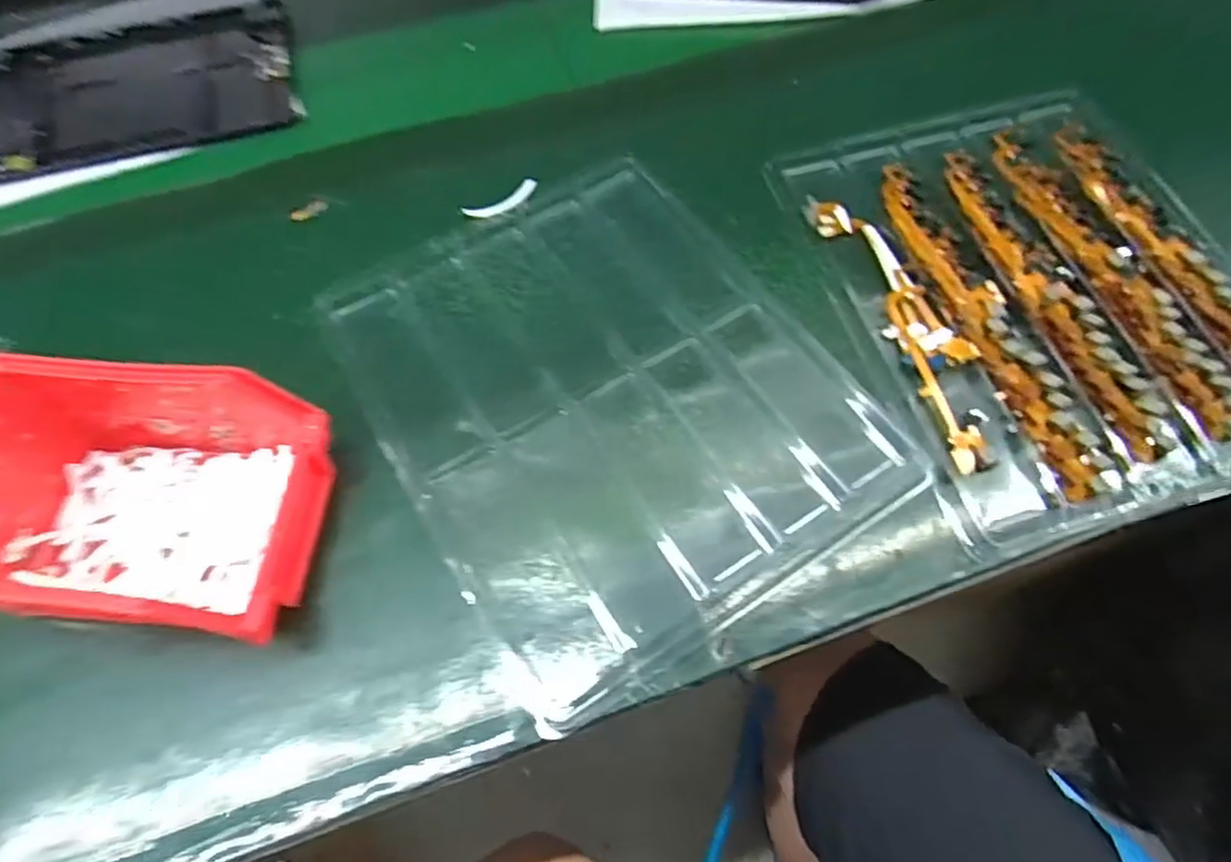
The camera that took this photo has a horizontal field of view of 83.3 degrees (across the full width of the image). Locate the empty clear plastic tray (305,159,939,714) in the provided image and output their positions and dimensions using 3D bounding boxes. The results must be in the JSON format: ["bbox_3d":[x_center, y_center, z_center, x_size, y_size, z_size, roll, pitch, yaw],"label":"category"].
[{"bbox_3d":[-0.008,-0.026,0.369,0.216,0.014,0.269,-29,61,-13],"label":"empty clear plastic tray"}]

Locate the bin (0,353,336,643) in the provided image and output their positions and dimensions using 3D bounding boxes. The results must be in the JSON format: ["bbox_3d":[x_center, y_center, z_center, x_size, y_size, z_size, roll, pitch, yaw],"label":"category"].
[{"bbox_3d":[-0.208,0.031,0.304,0.137,0.075,0.108,3,60,3],"label":"bin"}]

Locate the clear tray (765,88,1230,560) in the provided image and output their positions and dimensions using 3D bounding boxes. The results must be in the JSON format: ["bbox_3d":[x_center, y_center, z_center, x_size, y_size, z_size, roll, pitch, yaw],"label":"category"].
[{"bbox_3d":[0.239,-0.085,0.393,0.226,0.023,0.266,-14,60,-6],"label":"clear tray"}]

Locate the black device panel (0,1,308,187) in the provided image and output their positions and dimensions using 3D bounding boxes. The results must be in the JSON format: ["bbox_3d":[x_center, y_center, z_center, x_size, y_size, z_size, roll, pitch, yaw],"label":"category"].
[{"bbox_3d":[-0.356,-0.247,0.508,0.235,0.013,0.161,-16,61,-8],"label":"black device panel"}]

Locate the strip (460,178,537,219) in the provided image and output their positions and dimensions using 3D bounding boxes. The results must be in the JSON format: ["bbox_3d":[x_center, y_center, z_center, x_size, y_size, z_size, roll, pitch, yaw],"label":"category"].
[{"bbox_3d":[-0.069,-0.141,0.427,0.049,0.004,0.014,-28,82,-15],"label":"strip"}]

